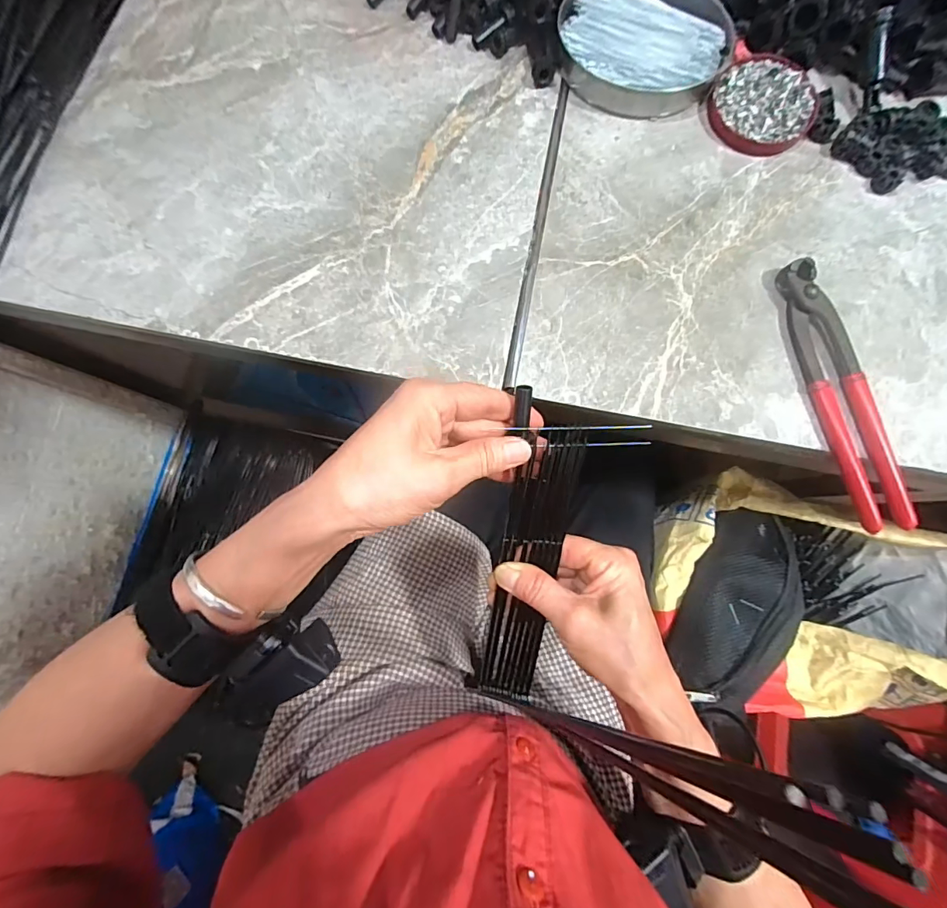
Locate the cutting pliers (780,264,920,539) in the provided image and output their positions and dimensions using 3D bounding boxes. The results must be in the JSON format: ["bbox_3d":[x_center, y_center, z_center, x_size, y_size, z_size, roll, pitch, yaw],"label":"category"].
[{"bbox_3d":[0.267,-0.044,0.327,0.035,0.017,0.198,-13,83,-2],"label":"cutting pliers"}]

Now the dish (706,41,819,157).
[{"bbox_3d":[0.235,-0.285,0.368,0.081,0.012,0.080,0,82,0],"label":"dish"}]

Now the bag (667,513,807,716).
[{"bbox_3d":[0.317,0.176,0.530,0.118,0.047,0.220,26,83,3],"label":"bag"}]

